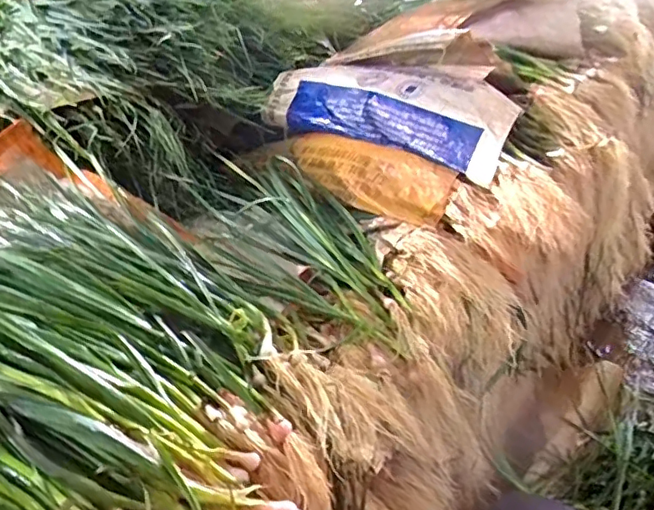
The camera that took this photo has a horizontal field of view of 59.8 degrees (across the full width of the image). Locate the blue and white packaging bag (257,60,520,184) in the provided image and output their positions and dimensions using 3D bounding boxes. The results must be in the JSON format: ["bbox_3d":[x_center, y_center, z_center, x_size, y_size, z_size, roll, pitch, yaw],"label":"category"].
[{"bbox_3d":[0.105,-0.283,1.091,0.516,0.212,0.080,18,-6,31],"label":"blue and white packaging bag"}]

